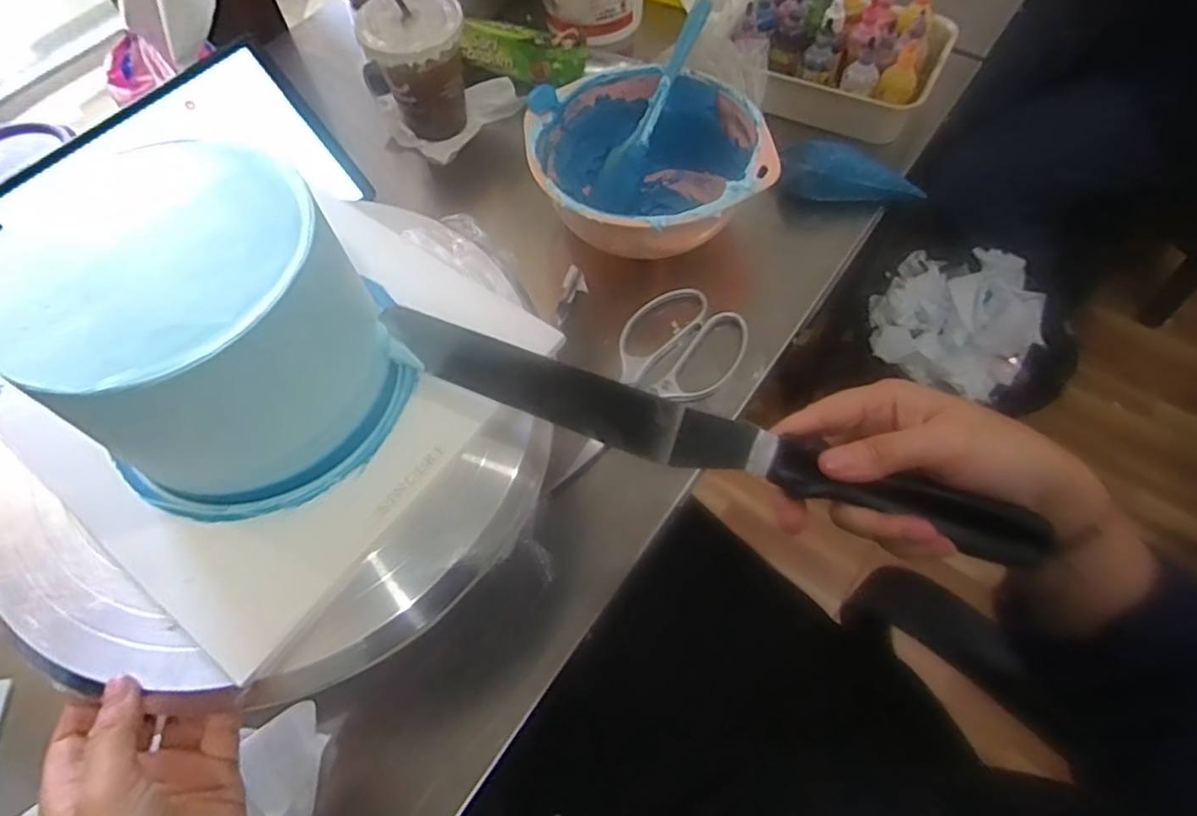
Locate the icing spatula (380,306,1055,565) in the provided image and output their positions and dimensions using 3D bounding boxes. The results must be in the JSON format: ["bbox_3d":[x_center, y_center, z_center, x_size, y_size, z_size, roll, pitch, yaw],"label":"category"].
[{"bbox_3d":[0.041,0.011,0.288,0.299,0.023,0.026,18,63,8],"label":"icing spatula"}]

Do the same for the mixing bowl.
[{"bbox_3d":[0.040,-0.192,0.530,0.177,0.075,0.177,-1,61,2],"label":"mixing bowl"}]

